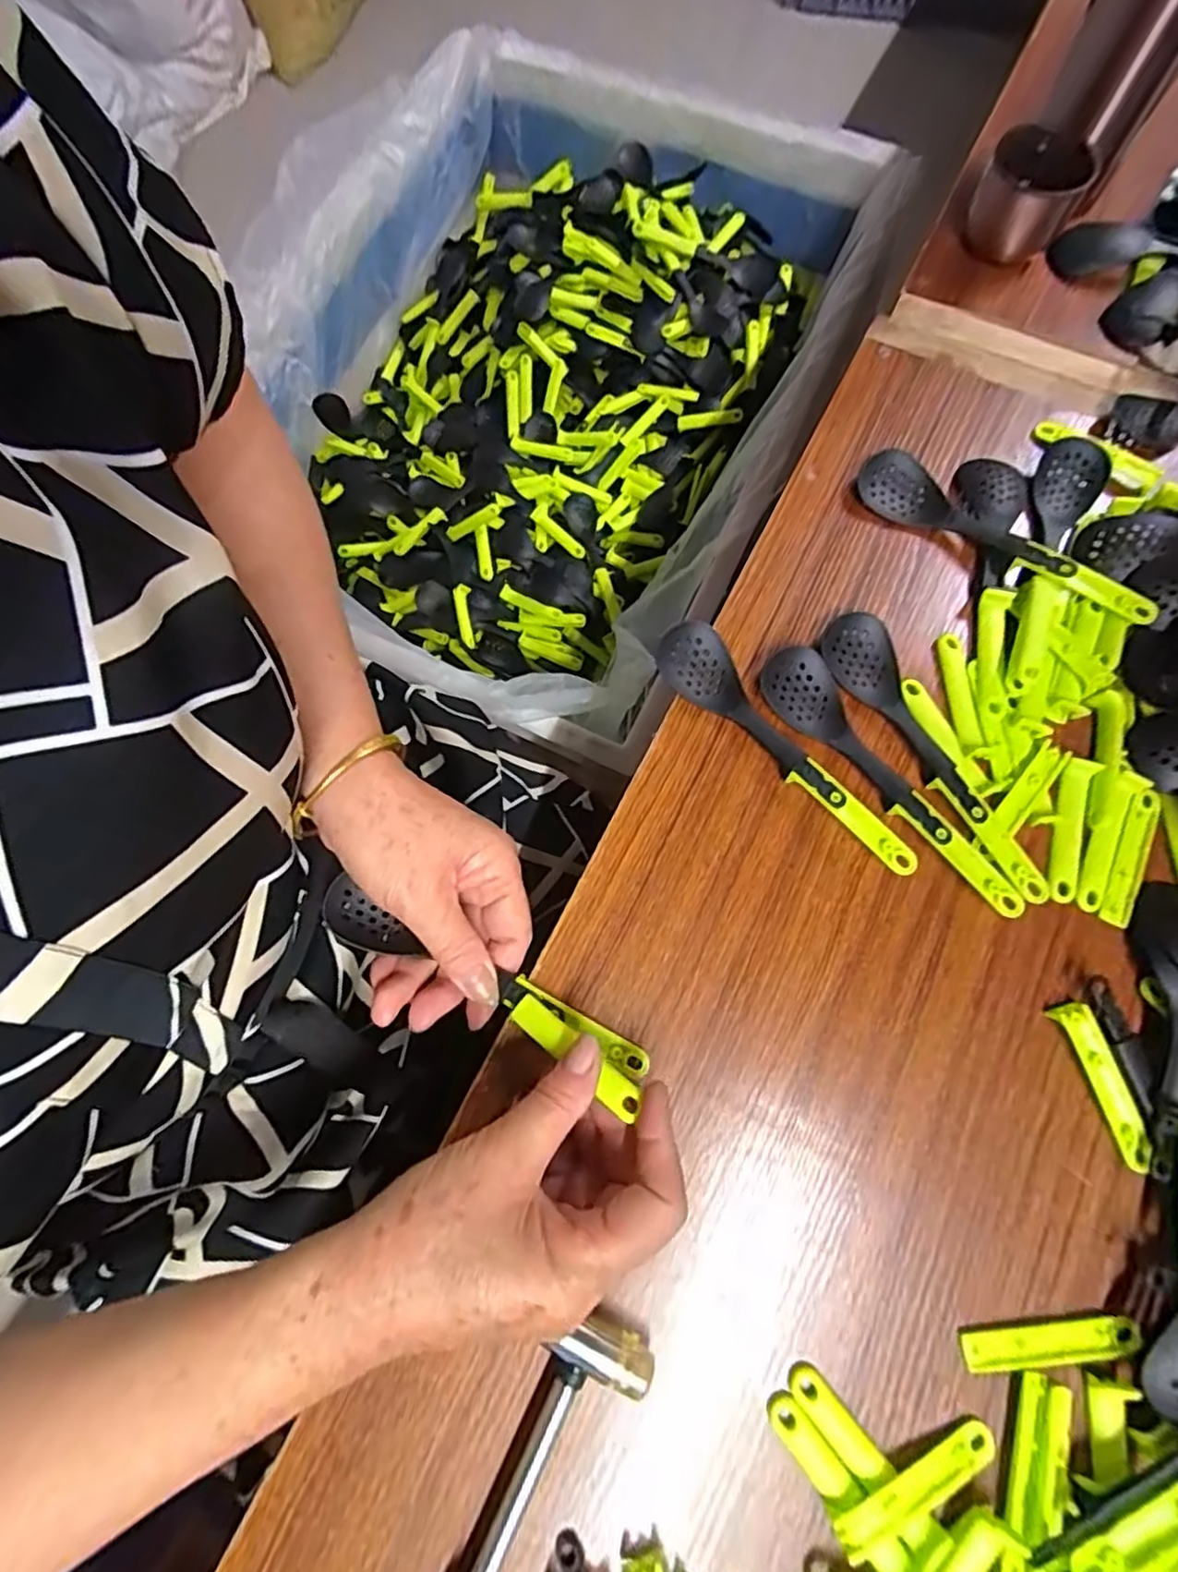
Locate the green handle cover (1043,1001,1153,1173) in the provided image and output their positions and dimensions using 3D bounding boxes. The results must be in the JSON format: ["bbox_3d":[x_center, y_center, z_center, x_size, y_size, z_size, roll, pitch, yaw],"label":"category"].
[{"bbox_3d":[0.247,0.142,0.313,0.017,0.009,0.075,-21,75,-4],"label":"green handle cover"}]

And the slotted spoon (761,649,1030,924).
[{"bbox_3d":[0.160,-0.006,0.351,0.037,0.013,0.175,-37,77,-9],"label":"slotted spoon"}]

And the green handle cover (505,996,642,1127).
[{"bbox_3d":[-0.008,0.123,0.301,0.072,0.004,0.016,29,76,31],"label":"green handle cover"}]

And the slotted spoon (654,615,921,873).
[{"bbox_3d":[0.104,-0.021,0.355,0.036,0.014,0.174,-38,77,-9],"label":"slotted spoon"}]

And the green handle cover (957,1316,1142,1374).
[{"bbox_3d":[0.202,0.244,0.285,0.075,0.004,0.015,-5,74,0],"label":"green handle cover"}]

